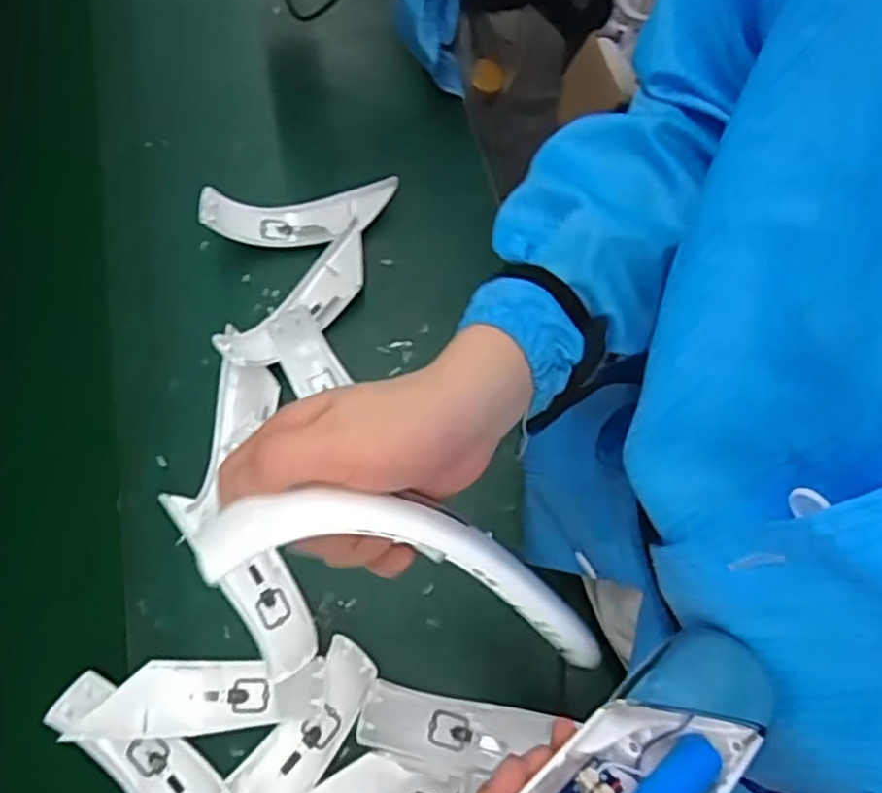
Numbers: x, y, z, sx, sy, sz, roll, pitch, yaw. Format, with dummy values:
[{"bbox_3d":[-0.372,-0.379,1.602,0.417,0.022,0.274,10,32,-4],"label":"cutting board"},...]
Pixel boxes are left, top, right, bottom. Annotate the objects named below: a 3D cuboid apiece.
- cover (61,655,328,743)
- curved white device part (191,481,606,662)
[{"bbox_3d":[-0.174,0.219,0.540,0.180,0.029,0.050,-4,66,0],"label":"cover"},{"bbox_3d":[-0.007,0.074,0.310,0.180,0.030,0.044,21,66,-19],"label":"curved white device part"}]

